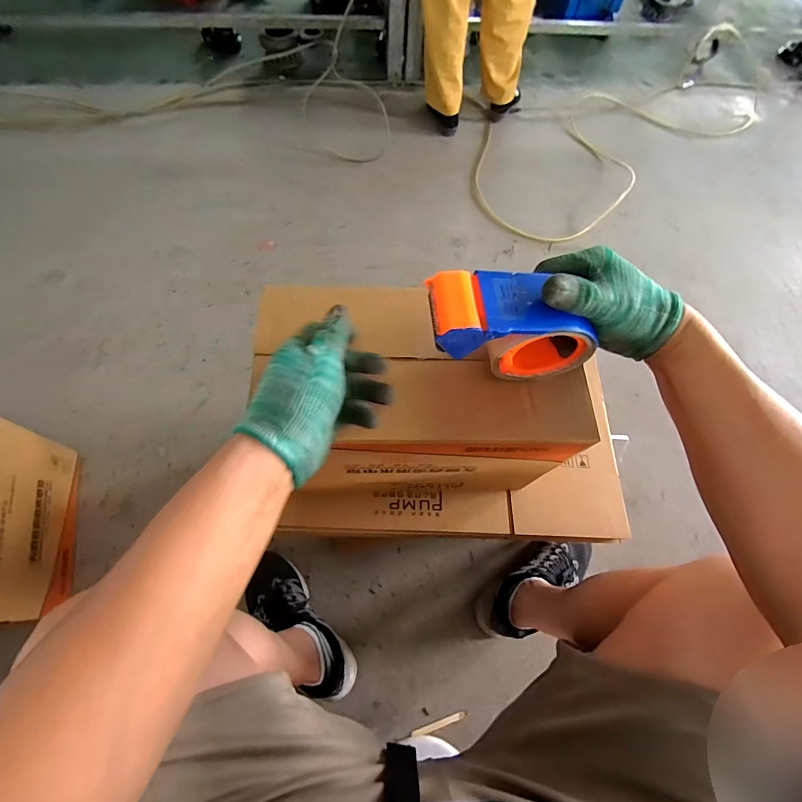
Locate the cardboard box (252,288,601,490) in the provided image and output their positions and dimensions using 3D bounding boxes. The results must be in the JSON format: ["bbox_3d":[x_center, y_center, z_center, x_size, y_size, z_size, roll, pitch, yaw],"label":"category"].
[{"bbox_3d":[0.021,0.002,0.472,0.322,0.210,0.175,0,69,-2],"label":"cardboard box"}]

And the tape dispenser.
[{"bbox_3d":[0.100,-0.065,0.331,0.154,0.078,0.071,16,64,-34],"label":"tape dispenser"}]

